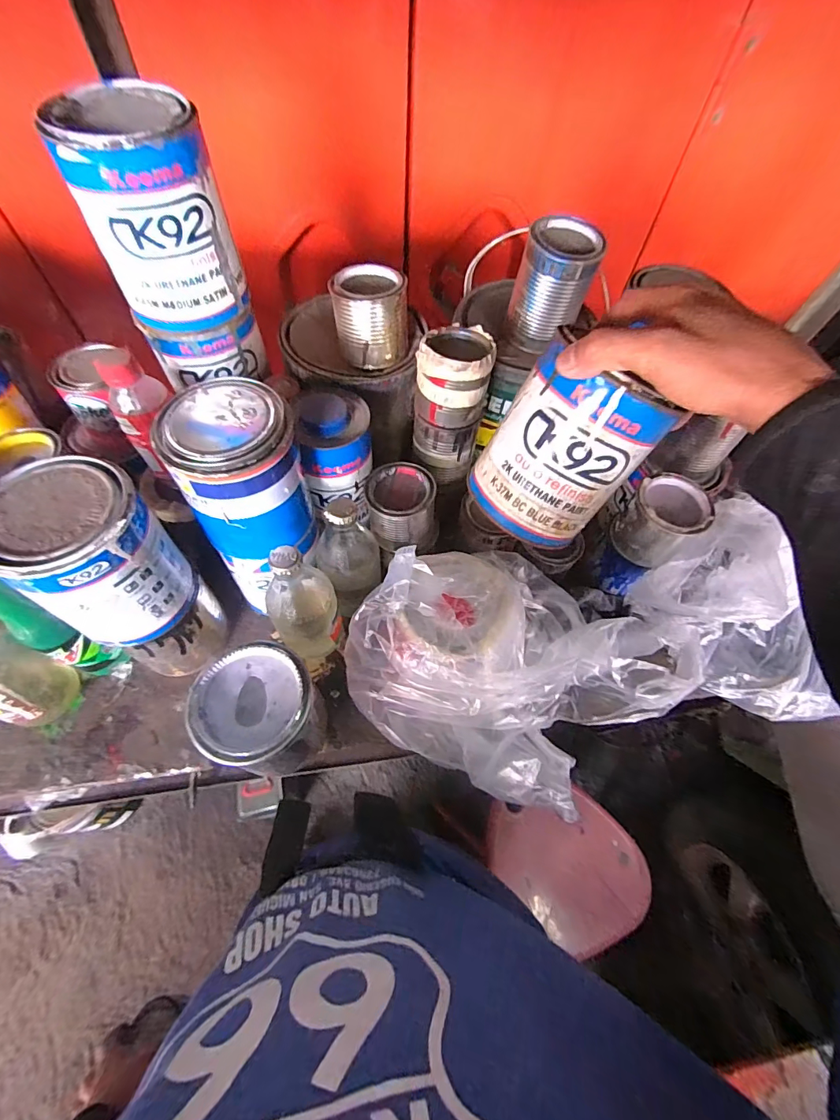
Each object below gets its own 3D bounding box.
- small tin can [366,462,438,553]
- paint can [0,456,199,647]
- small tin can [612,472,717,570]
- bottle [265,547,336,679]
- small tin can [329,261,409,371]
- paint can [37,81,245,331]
[{"bbox_3d":[-0.017,-0.057,0.493,0.083,0.063,0.085,-6,62,-8],"label":"small tin can"},{"bbox_3d":[-0.255,-0.002,0.363,0.096,0.127,0.097,2,62,-3],"label":"paint can"},{"bbox_3d":[0.243,-0.040,0.458,0.067,0.069,0.068,37,65,15],"label":"small tin can"},{"bbox_3d":[-0.112,0.057,0.443,0.062,0.169,0.070,-16,64,-12],"label":"bottle"},{"bbox_3d":[-0.048,-0.246,0.454,0.075,0.067,0.069,-8,63,-8],"label":"small tin can"},{"bbox_3d":[-0.211,-0.277,0.364,0.108,0.128,0.096,-15,64,-12],"label":"paint can"}]

